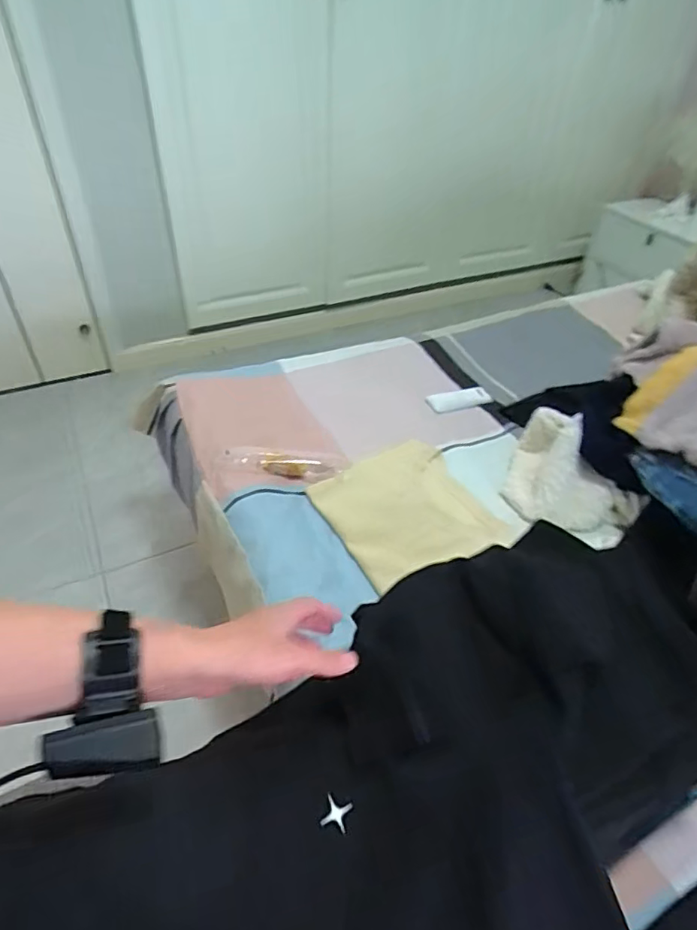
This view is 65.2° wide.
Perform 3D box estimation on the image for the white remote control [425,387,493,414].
[{"bbox_3d":[0.222,-0.129,1.081,0.141,0.017,0.047,-16,46,-21],"label":"white remote control"}]

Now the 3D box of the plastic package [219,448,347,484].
[{"bbox_3d":[-0.102,-0.001,0.862,0.201,0.036,0.039,2,44,-4],"label":"plastic package"}]

